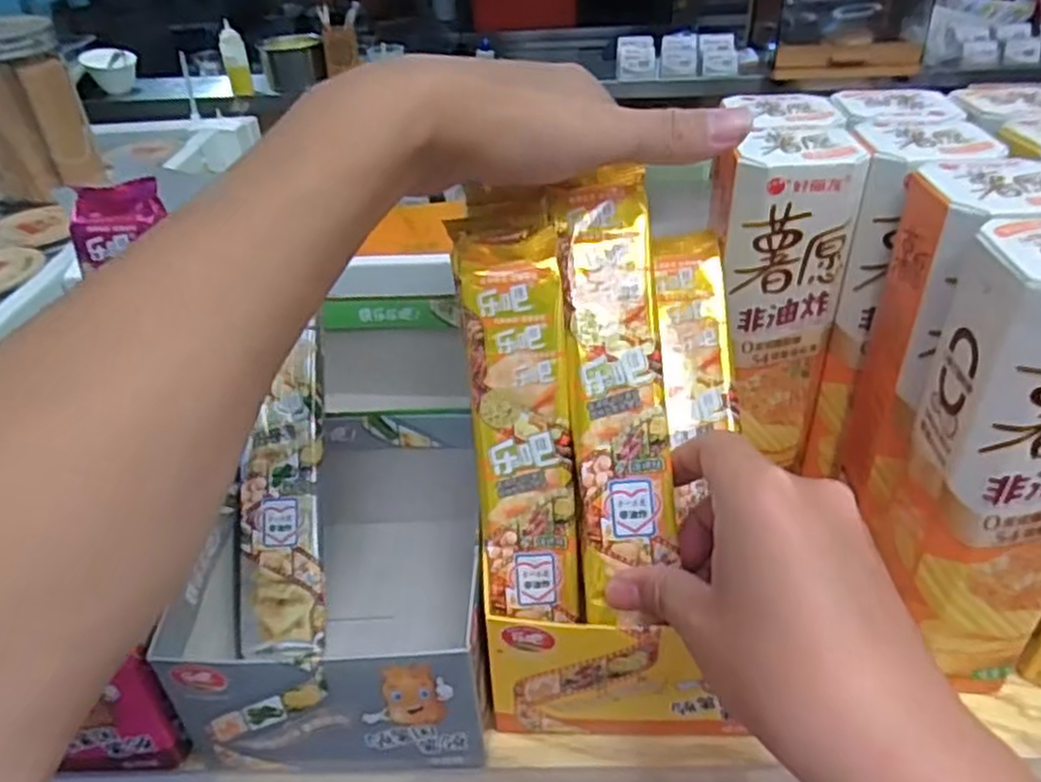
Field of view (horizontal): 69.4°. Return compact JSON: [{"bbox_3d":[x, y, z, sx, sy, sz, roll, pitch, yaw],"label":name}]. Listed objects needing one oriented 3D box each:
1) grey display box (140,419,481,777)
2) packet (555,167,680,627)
[{"bbox_3d":[-0.082,0.089,0.382,0.132,0.081,0.179,-2,36,0],"label":"grey display box"},{"bbox_3d":[0.041,0.002,0.318,0.039,0.186,0.012,-3,-2,0],"label":"packet"}]

